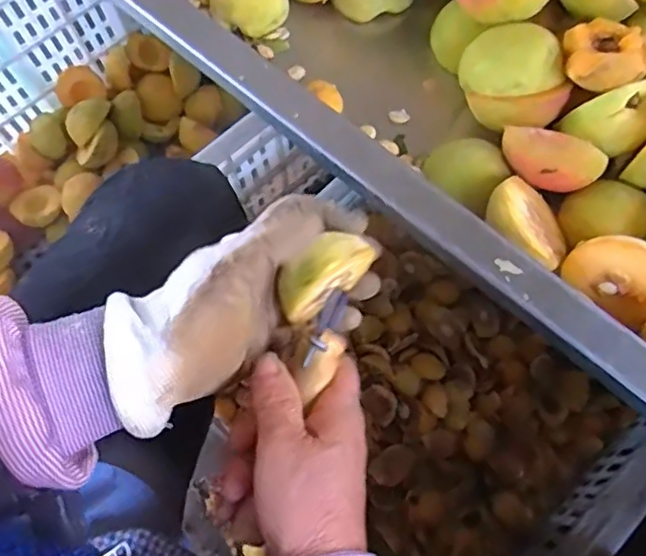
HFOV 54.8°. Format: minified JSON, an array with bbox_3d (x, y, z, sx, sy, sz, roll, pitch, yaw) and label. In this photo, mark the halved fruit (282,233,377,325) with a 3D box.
[{"bbox_3d":[0.000,-0.002,0.334,0.056,0.051,0.020,-40,74,-11],"label":"halved fruit"}]

